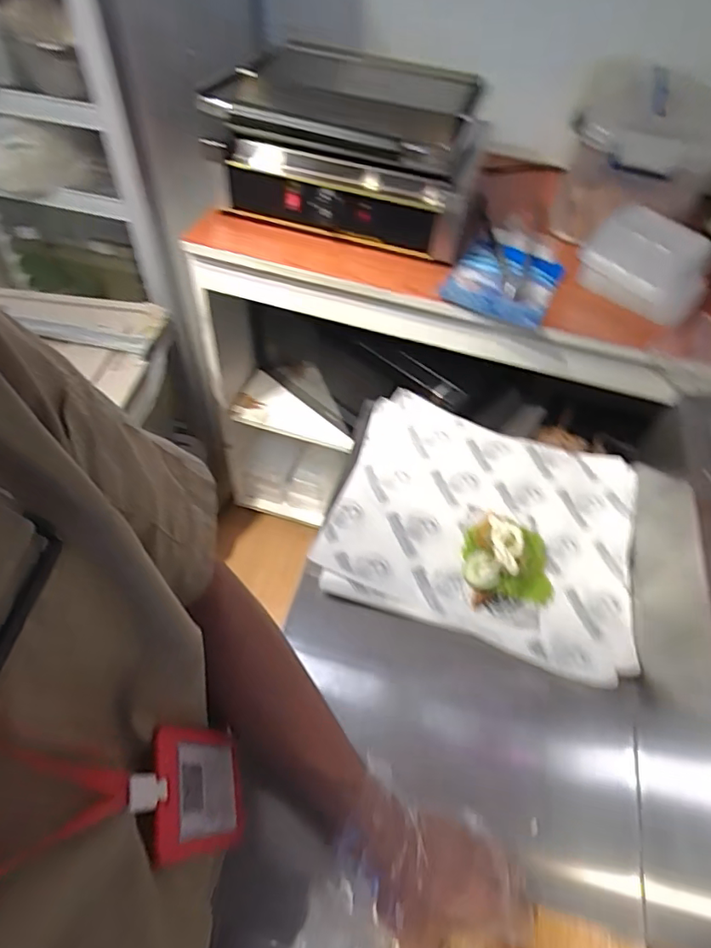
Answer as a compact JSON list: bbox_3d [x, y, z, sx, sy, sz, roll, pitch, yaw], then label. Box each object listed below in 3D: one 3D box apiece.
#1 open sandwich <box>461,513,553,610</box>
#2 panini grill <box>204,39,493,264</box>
[{"bbox_3d":[0.176,0.090,0.627,0.097,0.044,0.119,-3,53,-7],"label":"open sandwich"},{"bbox_3d":[-0.004,-0.560,0.927,0.440,0.198,0.372,10,52,3],"label":"panini grill"}]

